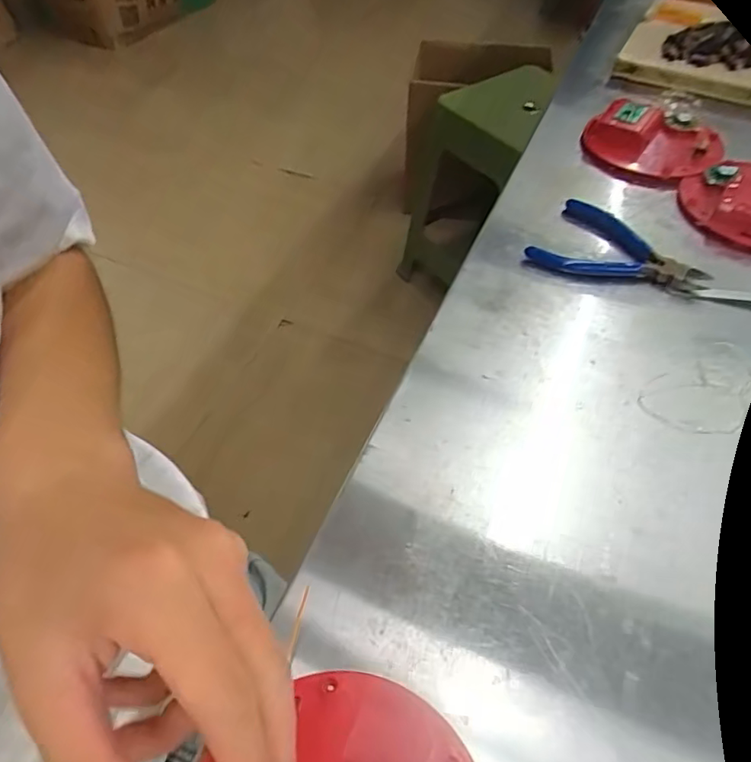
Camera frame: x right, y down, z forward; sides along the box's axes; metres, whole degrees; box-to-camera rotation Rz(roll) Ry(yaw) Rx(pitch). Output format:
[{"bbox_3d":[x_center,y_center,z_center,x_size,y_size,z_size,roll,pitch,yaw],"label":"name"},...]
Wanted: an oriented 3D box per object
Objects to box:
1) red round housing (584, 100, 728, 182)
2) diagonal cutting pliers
[{"bbox_3d":[0.257,-0.223,0.508,0.111,0.031,0.083,30,59,24],"label":"red round housing"},{"bbox_3d":[0.189,-0.099,0.422,0.120,0.011,0.082,26,56,19],"label":"diagonal cutting pliers"}]

